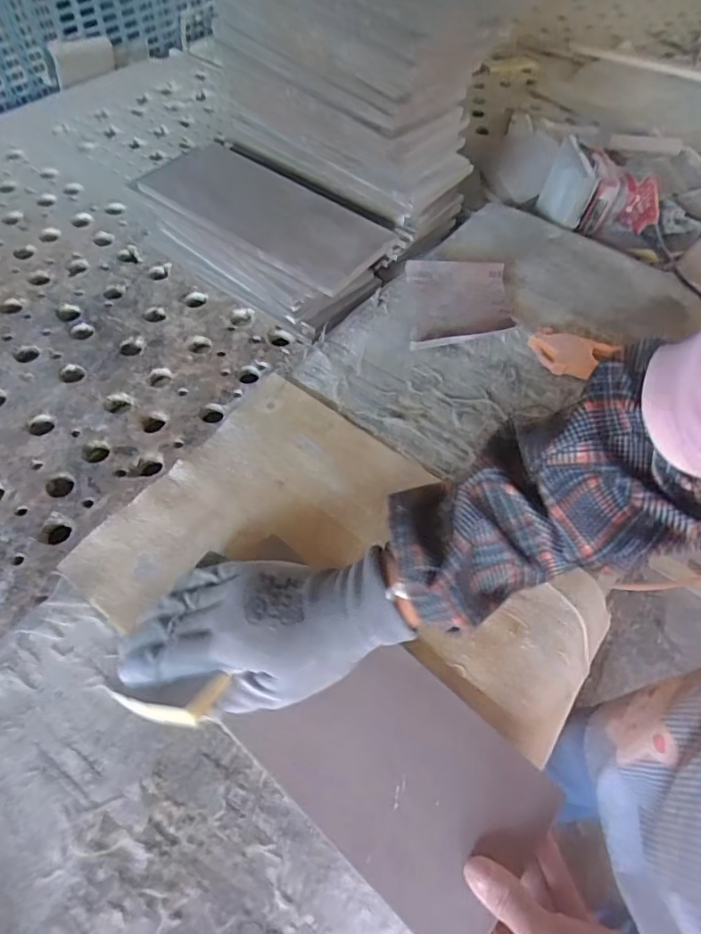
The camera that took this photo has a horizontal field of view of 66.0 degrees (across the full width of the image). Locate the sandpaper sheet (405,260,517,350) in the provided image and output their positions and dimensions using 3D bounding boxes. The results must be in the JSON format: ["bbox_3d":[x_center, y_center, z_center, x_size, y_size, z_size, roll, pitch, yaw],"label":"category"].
[{"bbox_3d":[0.118,-0.177,0.585,0.110,0.031,0.106,-4,58,-8],"label":"sandpaper sheet"}]

